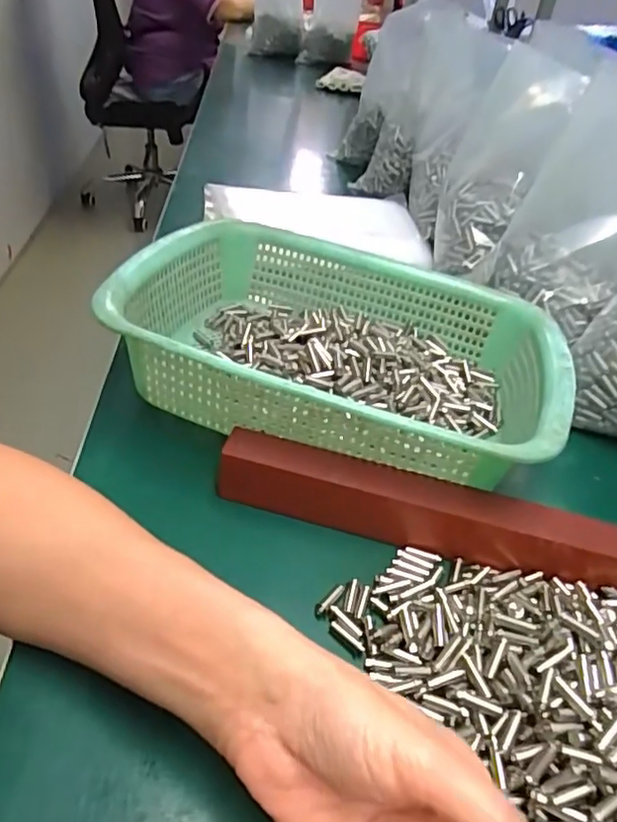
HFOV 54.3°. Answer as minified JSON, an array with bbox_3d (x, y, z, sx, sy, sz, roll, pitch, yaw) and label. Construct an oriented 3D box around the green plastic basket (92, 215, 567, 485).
[{"bbox_3d":[0.025,-0.051,0.435,0.289,0.080,0.222,16,40,10],"label":"green plastic basket"}]

